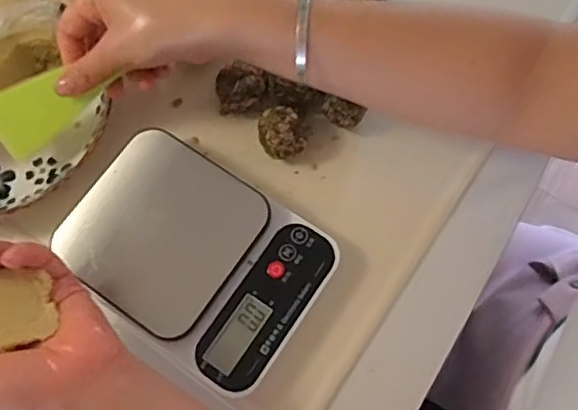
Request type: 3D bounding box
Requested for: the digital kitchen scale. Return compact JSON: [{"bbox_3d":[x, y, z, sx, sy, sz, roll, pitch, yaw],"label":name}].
[{"bbox_3d":[-0.068,0.036,0.425,0.177,0.037,0.127,33,75,11],"label":"digital kitchen scale"}]

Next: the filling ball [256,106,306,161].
[{"bbox_3d":[-0.006,-0.053,0.455,0.032,0.036,0.040,-14,72,-4],"label":"filling ball"}]

